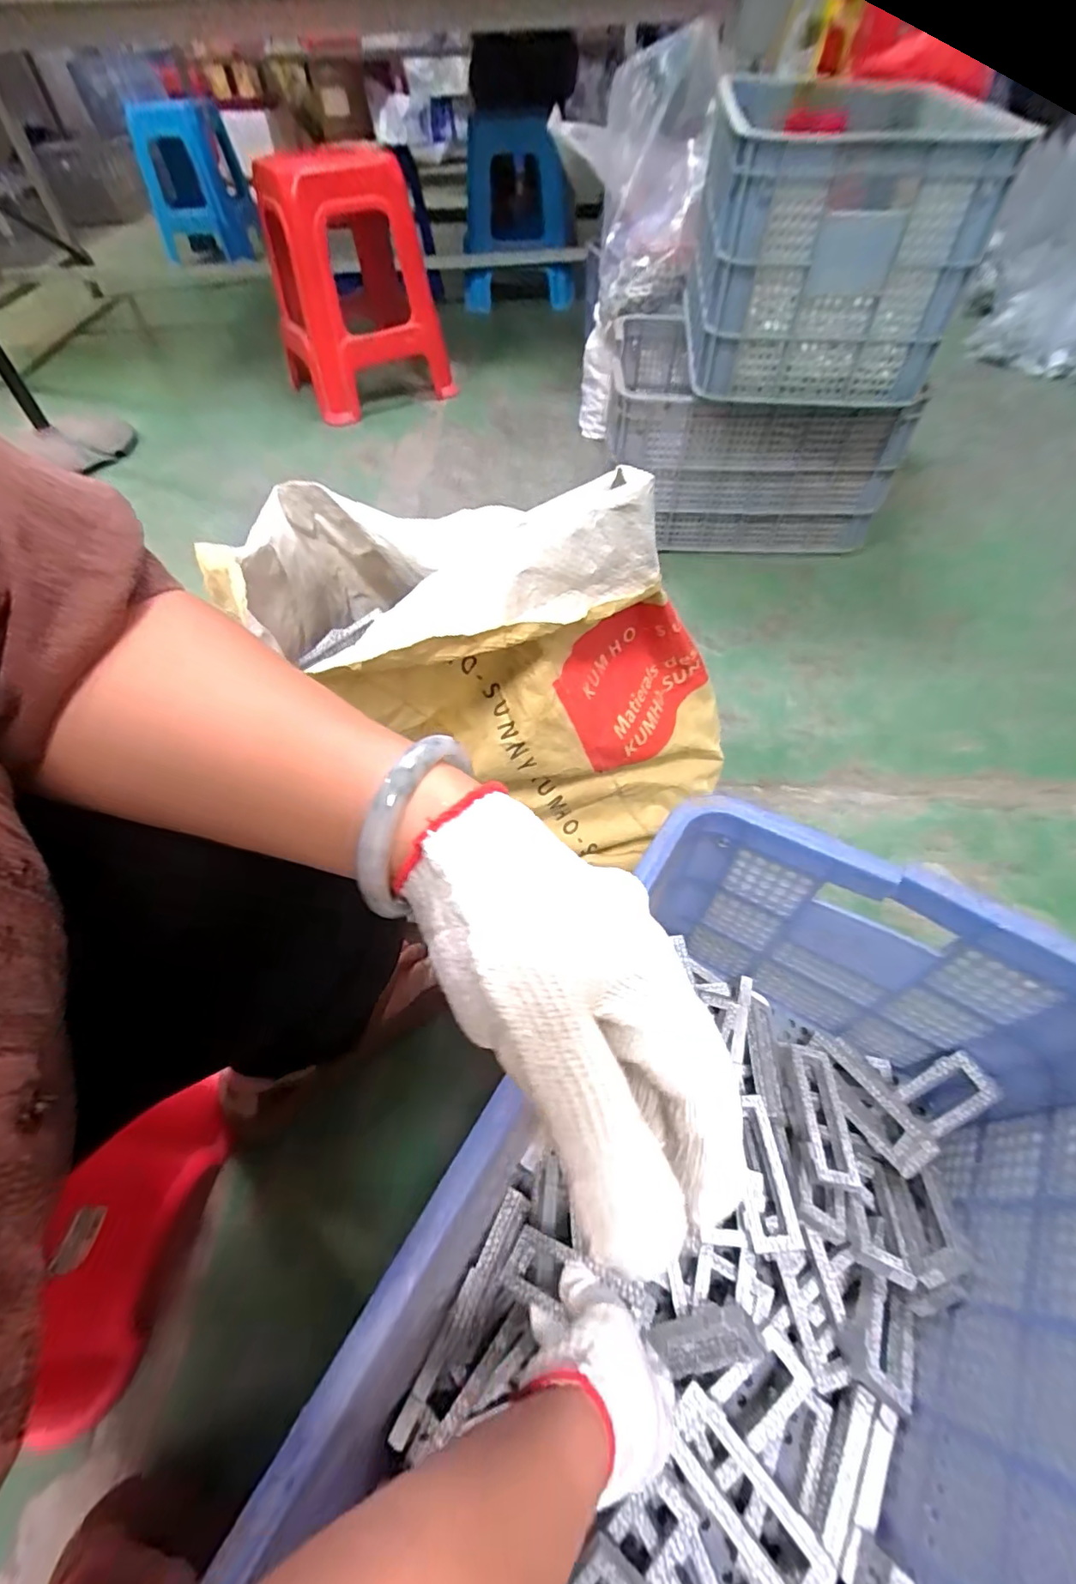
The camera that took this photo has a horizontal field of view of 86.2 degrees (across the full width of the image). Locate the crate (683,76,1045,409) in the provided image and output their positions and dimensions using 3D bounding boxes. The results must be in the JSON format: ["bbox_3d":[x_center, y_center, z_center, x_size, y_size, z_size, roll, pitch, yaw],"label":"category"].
[{"bbox_3d":[0.438,-0.857,0.908,0.350,0.300,0.399,0,55,2],"label":"crate"}]

